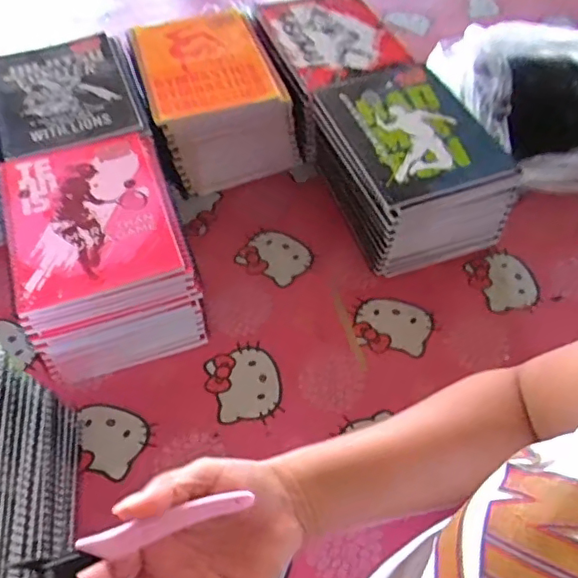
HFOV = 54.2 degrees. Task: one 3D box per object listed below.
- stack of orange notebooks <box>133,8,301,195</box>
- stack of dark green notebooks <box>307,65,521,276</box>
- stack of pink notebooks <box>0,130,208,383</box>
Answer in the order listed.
[{"bbox_3d":[-0.102,-0.246,0.750,0.163,0.130,0.206,-18,58,-12],"label":"stack of orange notebooks"},{"bbox_3d":[0.137,-0.145,0.672,0.162,0.118,0.217,-18,58,-12],"label":"stack of dark green notebooks"},{"bbox_3d":[-0.194,-0.040,0.594,0.157,0.110,0.220,-18,58,-12],"label":"stack of pink notebooks"}]

